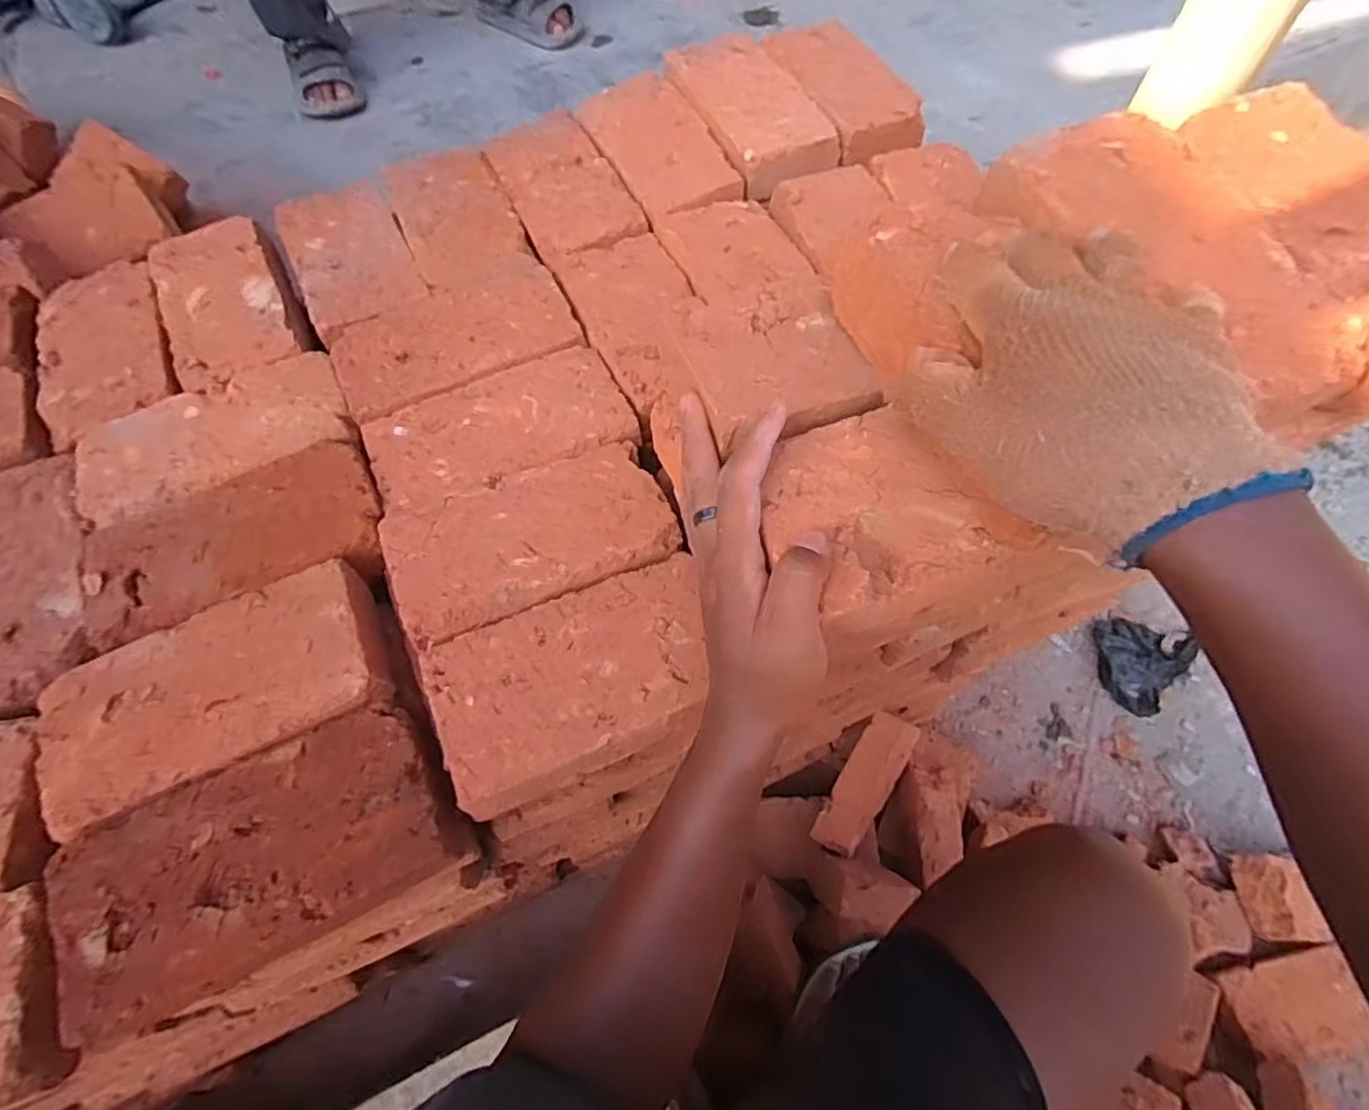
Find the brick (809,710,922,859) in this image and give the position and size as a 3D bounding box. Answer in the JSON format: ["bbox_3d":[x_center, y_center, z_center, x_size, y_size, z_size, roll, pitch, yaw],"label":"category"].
[{"bbox_3d":[0.252,0.317,0.915,0.073,0.088,0.197,30,83,17],"label":"brick"}]

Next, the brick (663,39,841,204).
[{"bbox_3d":[0.064,-0.448,0.667,0.106,0.046,0.207,-25,63,-12],"label":"brick"}]

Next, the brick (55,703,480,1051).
[{"bbox_3d":[-0.230,0.173,0.383,0.203,0.059,0.109,-26,64,-12],"label":"brick"}]

